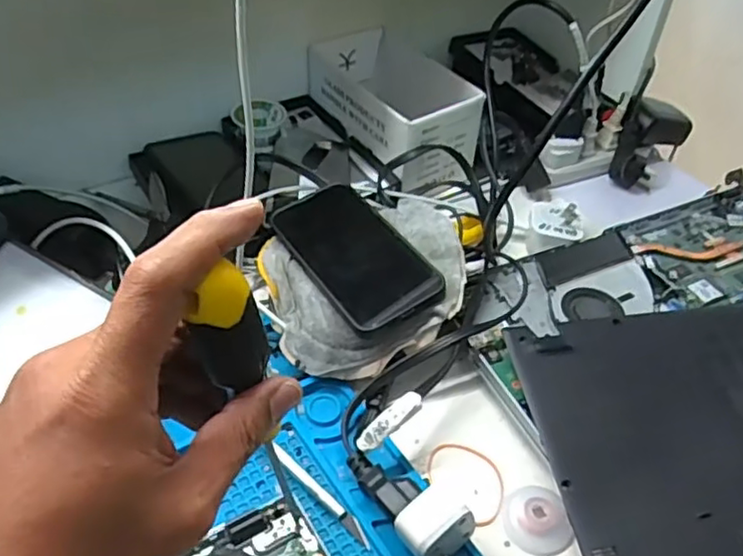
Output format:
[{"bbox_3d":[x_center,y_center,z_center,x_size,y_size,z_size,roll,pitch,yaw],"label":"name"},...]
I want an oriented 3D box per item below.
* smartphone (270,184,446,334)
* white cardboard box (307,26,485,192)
[{"bbox_3d":[-0.014,-0.022,0.485,0.073,0.010,0.143,-23,50,-24],"label":"smartphone"},{"bbox_3d":[0.024,-0.177,0.657,0.110,0.075,0.192,-22,50,-24],"label":"white cardboard box"}]

